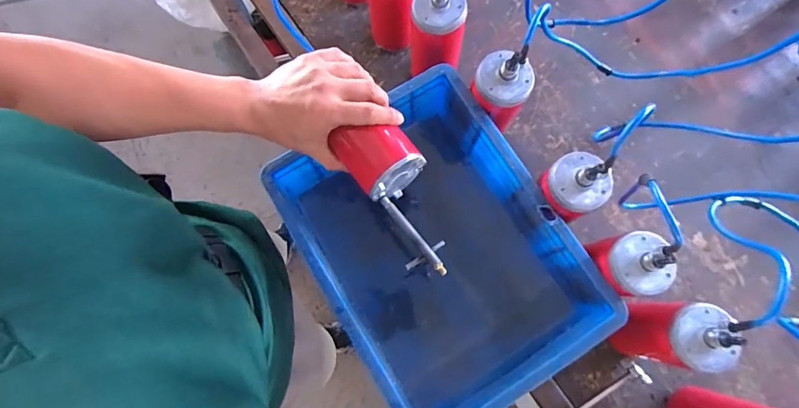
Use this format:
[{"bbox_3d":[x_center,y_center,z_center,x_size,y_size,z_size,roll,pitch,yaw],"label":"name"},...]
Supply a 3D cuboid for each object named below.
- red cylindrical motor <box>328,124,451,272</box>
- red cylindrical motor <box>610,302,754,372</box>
[{"bbox_3d":[0.005,-0.009,0.472,0.076,0.062,0.179,-28,88,-5],"label":"red cylindrical motor"},{"bbox_3d":[0.342,0.162,0.512,0.071,0.164,0.074,0,78,1],"label":"red cylindrical motor"}]

